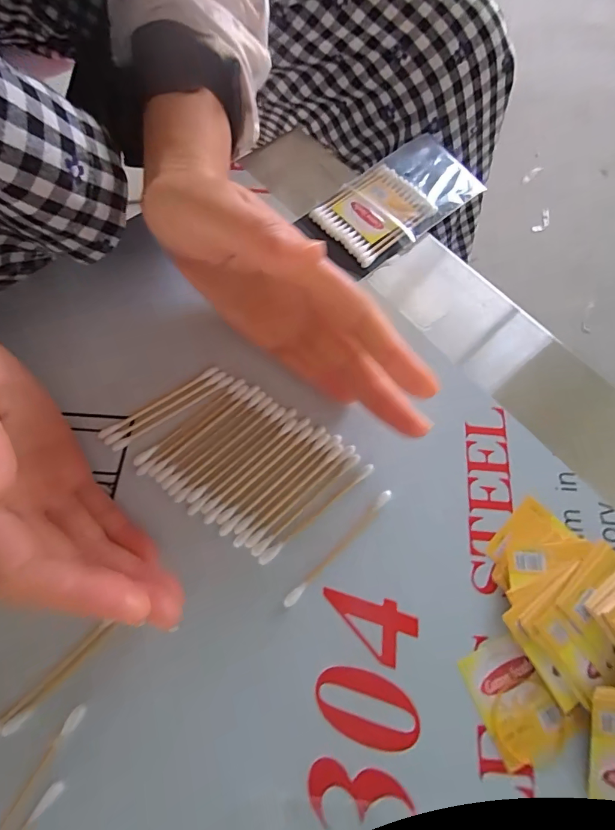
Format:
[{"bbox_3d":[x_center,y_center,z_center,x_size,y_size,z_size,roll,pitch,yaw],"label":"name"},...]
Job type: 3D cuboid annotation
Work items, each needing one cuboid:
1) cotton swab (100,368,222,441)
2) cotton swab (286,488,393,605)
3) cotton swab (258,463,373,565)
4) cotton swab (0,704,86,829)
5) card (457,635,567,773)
[{"bbox_3d":[-0.071,-0.001,0.214,0.071,0.005,0.004,-32,72,-12],"label":"cotton swab"},{"bbox_3d":[0.016,0.063,0.190,0.005,0.004,0.071,42,74,15],"label":"cotton swab"},{"bbox_3d":[0.006,0.048,0.195,0.072,0.004,0.005,-38,73,-13],"label":"cotton swab"},{"bbox_3d":[-0.112,0.150,0.153,0.005,0.004,0.072,28,71,11],"label":"cotton swab"},{"bbox_3d":[0.088,0.123,0.170,0.031,0.004,0.044,-24,71,-9],"label":"card"}]

